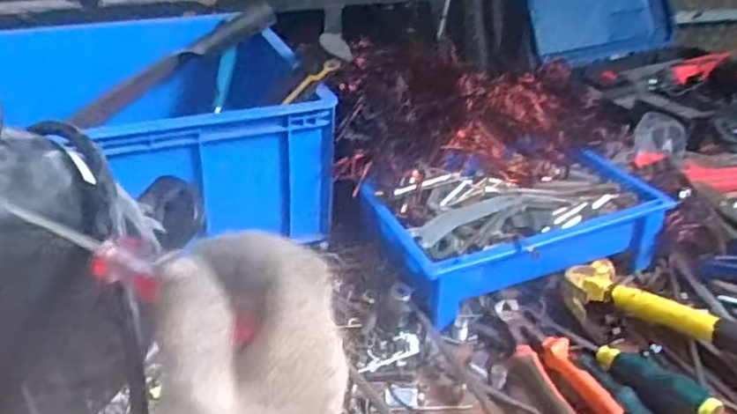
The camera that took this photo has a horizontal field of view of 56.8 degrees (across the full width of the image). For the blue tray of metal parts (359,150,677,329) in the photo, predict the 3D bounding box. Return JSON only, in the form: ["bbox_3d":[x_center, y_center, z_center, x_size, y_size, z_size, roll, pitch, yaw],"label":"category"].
[{"bbox_3d":[0.160,0.019,0.767,0.301,0.087,0.176,-10,34,-21],"label":"blue tray of metal parts"}]

